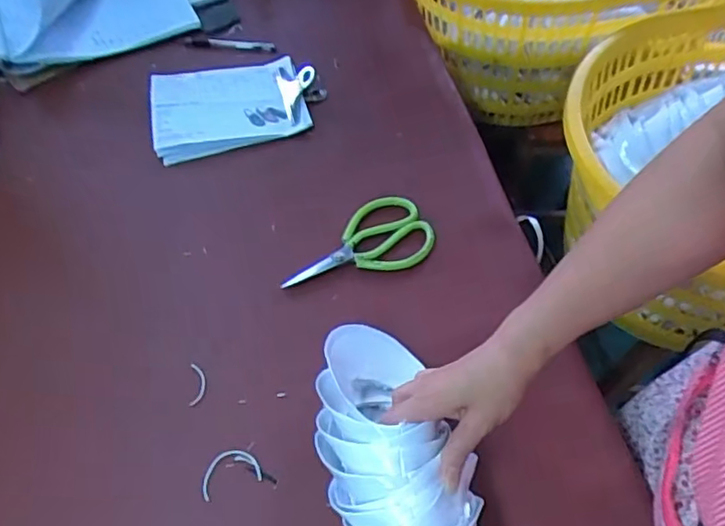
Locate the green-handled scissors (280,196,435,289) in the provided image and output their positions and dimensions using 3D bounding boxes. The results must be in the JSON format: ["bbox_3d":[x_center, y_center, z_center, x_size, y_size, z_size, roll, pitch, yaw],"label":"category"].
[{"bbox_3d":[-0.010,-0.022,0.734,0.185,0.020,0.095,-19,58,-11],"label":"green-handled scissors"}]

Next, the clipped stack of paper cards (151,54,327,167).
[{"bbox_3d":[-0.189,-0.243,0.893,0.248,0.024,0.178,-14,58,-9],"label":"clipped stack of paper cards"}]

